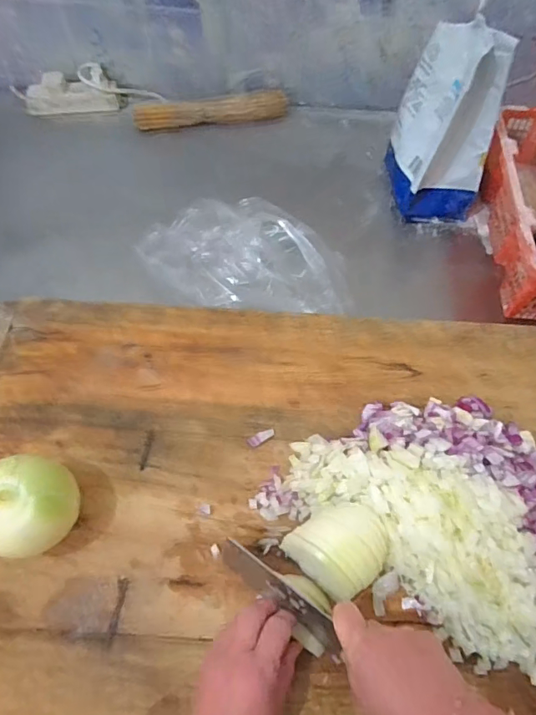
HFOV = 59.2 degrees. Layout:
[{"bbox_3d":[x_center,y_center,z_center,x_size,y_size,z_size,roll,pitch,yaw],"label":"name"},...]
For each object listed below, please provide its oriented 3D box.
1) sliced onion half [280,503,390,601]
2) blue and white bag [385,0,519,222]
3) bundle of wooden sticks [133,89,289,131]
[{"bbox_3d":[0.075,0.187,0.473,0.087,0.045,0.087,-39,67,-20],"label":"sliced onion half"},{"bbox_3d":[0.273,-0.371,0.743,0.113,0.244,0.183,-4,60,-2],"label":"blue and white bag"},{"bbox_3d":[-0.113,-0.489,0.932,0.299,0.041,0.044,-9,60,-4],"label":"bundle of wooden sticks"}]

